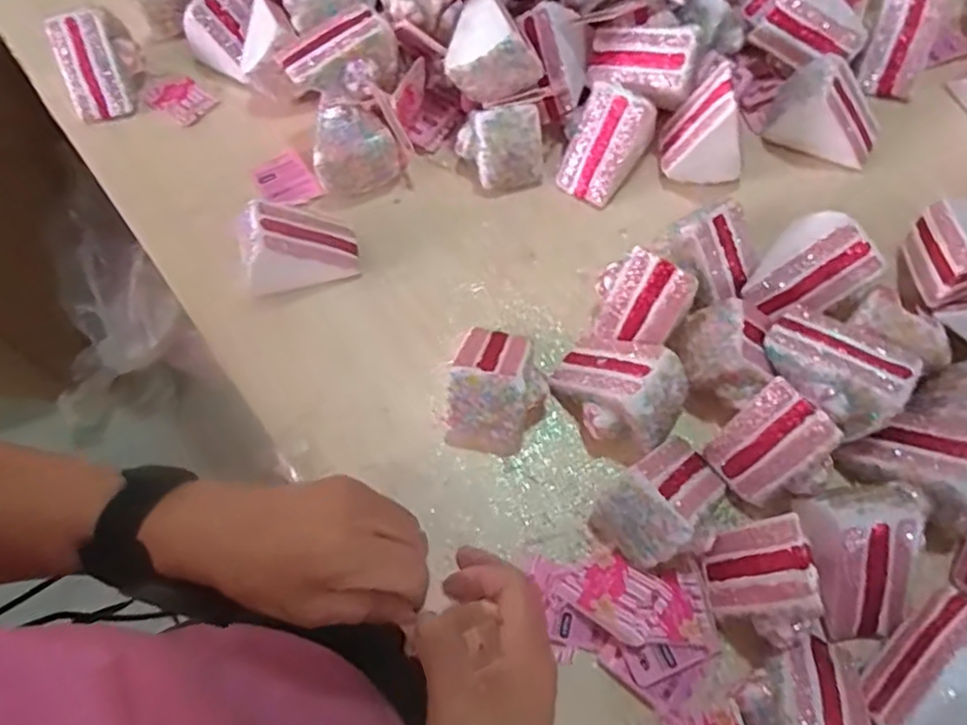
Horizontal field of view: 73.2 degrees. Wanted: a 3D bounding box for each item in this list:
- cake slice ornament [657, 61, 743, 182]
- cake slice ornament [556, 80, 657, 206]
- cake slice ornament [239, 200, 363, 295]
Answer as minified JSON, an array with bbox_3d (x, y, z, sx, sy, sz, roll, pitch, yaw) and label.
[{"bbox_3d":[0.184,-0.189,0.529,0.069,0.091,0.051,13,68,7],"label":"cake slice ornament"},{"bbox_3d":[0.102,-0.182,0.545,0.057,0.067,0.075,30,71,14],"label":"cake slice ornament"},{"bbox_3d":[-0.149,-0.092,0.516,0.092,0.066,0.052,-16,67,-5],"label":"cake slice ornament"}]

